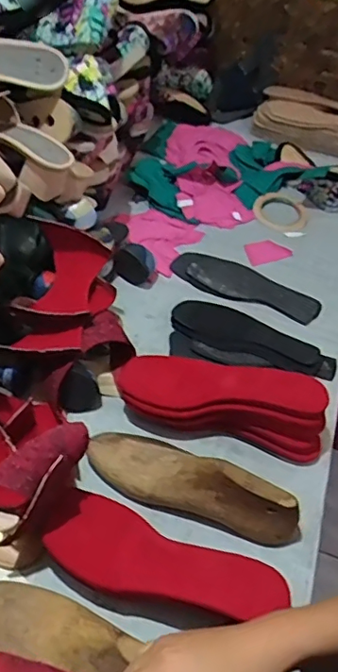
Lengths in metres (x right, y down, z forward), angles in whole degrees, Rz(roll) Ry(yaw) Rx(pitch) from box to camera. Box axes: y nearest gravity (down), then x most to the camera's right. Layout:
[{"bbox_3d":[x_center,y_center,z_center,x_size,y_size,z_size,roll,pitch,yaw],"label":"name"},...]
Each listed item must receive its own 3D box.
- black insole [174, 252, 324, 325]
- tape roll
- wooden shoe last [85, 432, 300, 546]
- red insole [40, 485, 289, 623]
[{"bbox_3d":[0.120,-0.082,0.856,0.239,0.010,0.092,27,50,18],"label":"black insole"},{"bbox_3d":[0.210,-0.237,1.005,0.103,0.022,0.097,3,46,-3],"label":"tape roll"},{"bbox_3d":[0.024,0.151,0.577,0.236,0.072,0.071,24,49,16],"label":"wooden shoe last"},{"bbox_3d":[-0.004,0.213,0.506,0.224,0.018,0.078,20,48,11],"label":"red insole"}]

